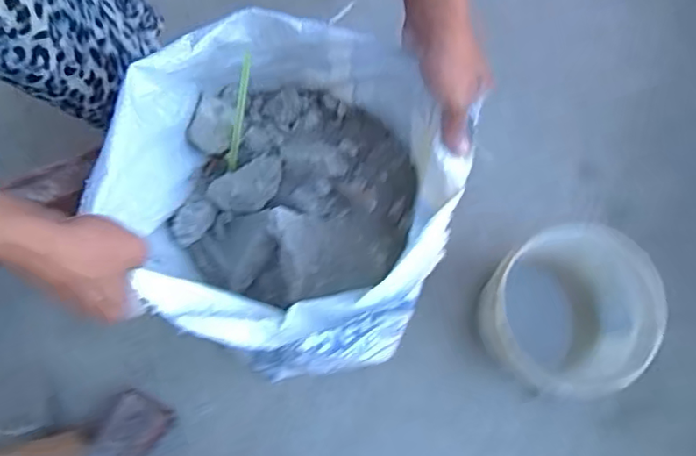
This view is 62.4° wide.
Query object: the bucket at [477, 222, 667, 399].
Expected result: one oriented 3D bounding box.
[{"bbox_3d":[0.275,0.125,0.775,0.191,0.217,0.193,0,71,-1],"label":"bucket"}]

